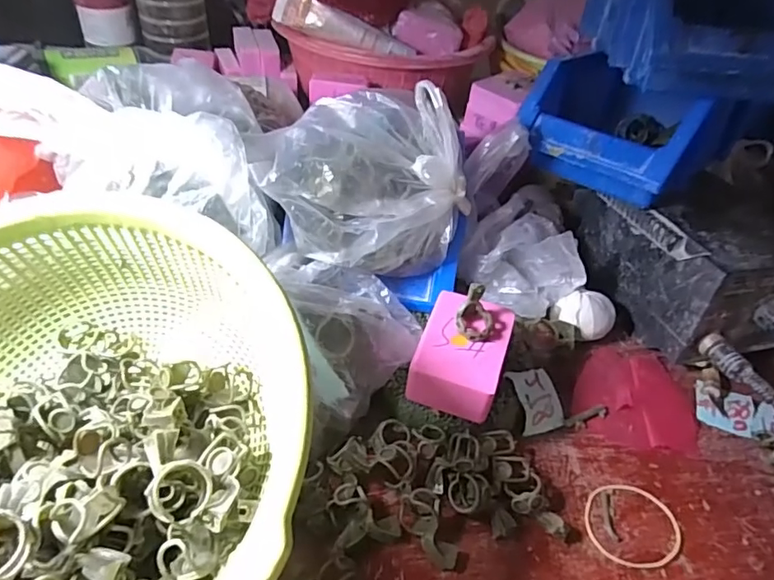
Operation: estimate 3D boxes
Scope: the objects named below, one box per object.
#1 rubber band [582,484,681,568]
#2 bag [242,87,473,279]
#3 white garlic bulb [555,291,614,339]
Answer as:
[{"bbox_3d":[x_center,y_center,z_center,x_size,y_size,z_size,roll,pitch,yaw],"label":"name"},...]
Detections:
[{"bbox_3d":[0.135,0.128,0.295,0.052,0.004,0.046,7,43,0],"label":"rubber band"},{"bbox_3d":[-0.014,-0.066,0.341,0.136,0.081,0.085,-2,43,-10],"label":"bag"},{"bbox_3d":[0.144,0.020,0.389,0.034,0.028,0.032,-11,46,-19],"label":"white garlic bulb"}]

